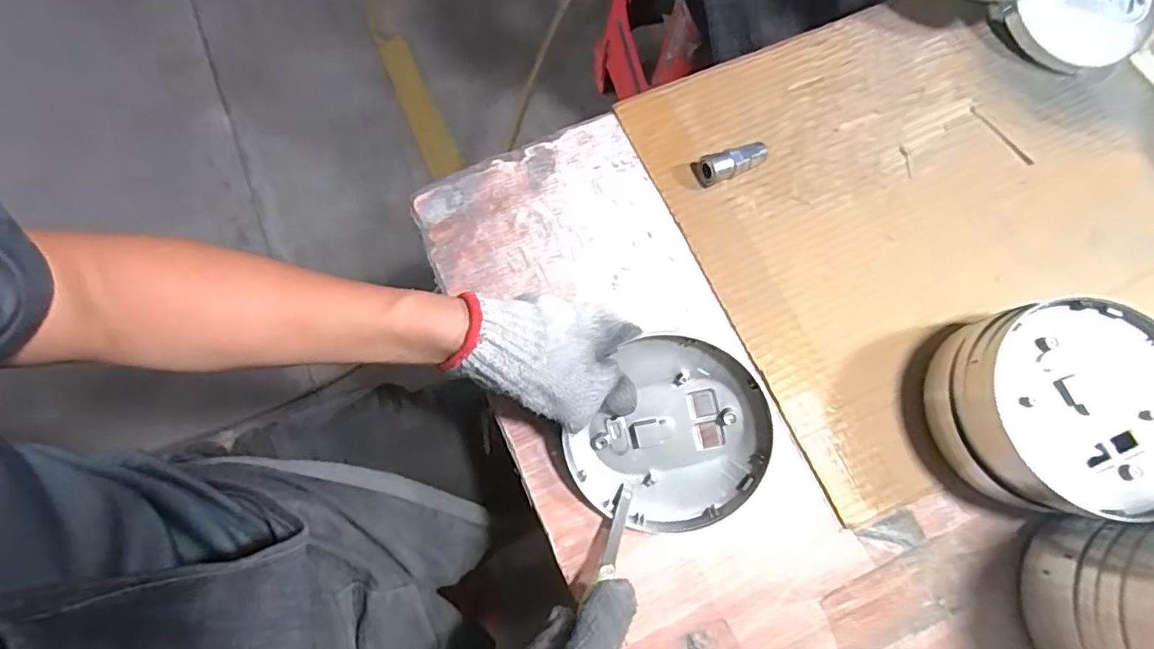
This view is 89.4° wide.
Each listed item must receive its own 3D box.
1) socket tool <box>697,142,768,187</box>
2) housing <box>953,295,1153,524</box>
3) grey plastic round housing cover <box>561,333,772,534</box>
[{"bbox_3d":[0.128,-0.133,0.476,0.061,0.022,0.020,-20,76,-5],"label":"socket tool"},{"bbox_3d":[0.328,0.052,0.379,0.132,0.038,0.134,0,75,0],"label":"housing"},{"bbox_3d":[0.065,0.077,0.399,0.131,0.023,0.131,1,99,7],"label":"grey plastic round housing cover"}]

